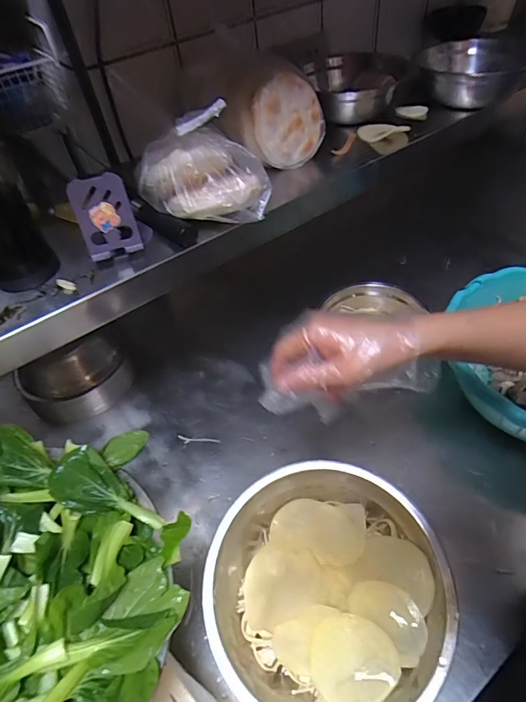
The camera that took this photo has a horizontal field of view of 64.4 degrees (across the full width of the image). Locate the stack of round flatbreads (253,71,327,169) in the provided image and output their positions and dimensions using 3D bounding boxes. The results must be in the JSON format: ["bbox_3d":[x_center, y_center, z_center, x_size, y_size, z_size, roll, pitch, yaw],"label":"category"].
[{"bbox_3d":[0.039,-0.308,0.560,0.110,0.105,0.034,-32,53,-20],"label":"stack of round flatbreads"}]

